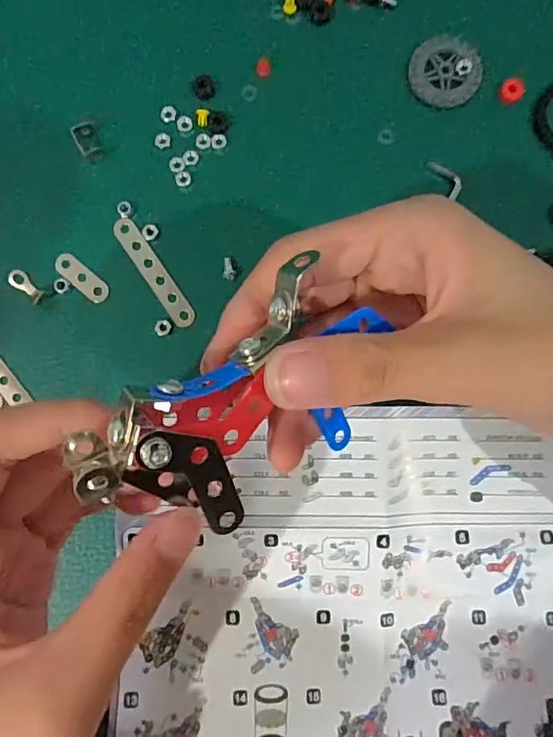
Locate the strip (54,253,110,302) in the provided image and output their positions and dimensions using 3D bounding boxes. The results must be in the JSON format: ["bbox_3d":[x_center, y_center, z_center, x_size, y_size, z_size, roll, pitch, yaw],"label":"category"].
[{"bbox_3d":[-0.091,-0.042,0.239,0.029,0.004,0.011,39,87,3],"label":"strip"}]

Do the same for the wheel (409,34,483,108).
[{"bbox_3d":[0.079,-0.139,0.244,0.033,0.006,0.032,0,86,0],"label":"wheel"}]

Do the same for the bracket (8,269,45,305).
[{"bbox_3d":[-0.116,-0.038,0.239,0.019,0.004,0.008,41,87,3],"label":"bracket"}]

